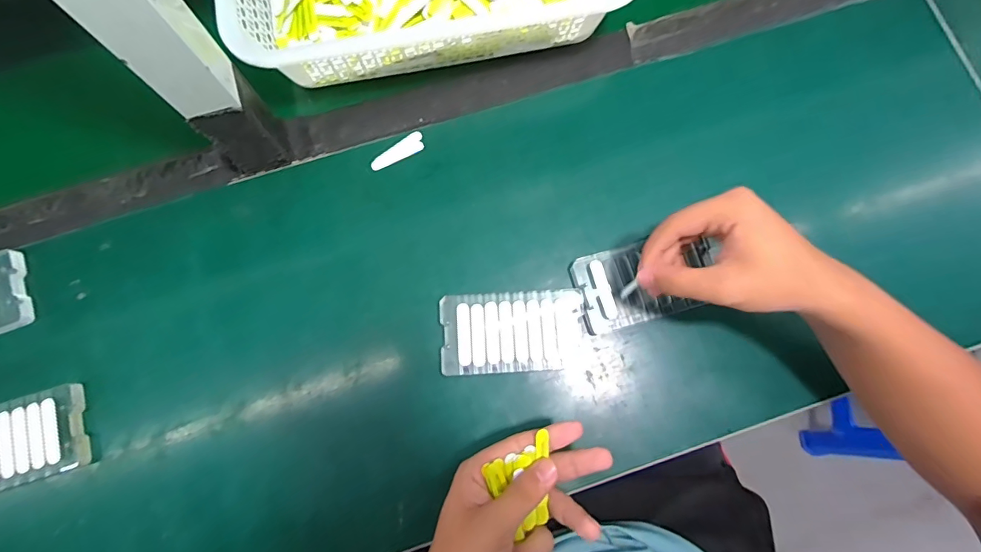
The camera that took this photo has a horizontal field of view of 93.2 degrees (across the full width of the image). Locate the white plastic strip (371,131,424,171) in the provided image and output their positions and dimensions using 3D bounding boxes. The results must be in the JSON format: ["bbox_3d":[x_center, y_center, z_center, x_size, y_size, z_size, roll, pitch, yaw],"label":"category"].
[{"bbox_3d":[-0.085,-0.115,0.432,0.054,0.004,0.019,-36,79,-8],"label":"white plastic strip"}]

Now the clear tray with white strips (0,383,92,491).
[{"bbox_3d":[-0.394,0.137,0.377,0.119,0.014,0.069,-16,77,-4],"label":"clear tray with white strips"}]

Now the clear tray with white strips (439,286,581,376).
[{"bbox_3d":[0.020,0.047,0.396,0.120,0.011,0.066,-3,77,0],"label":"clear tray with white strips"}]

